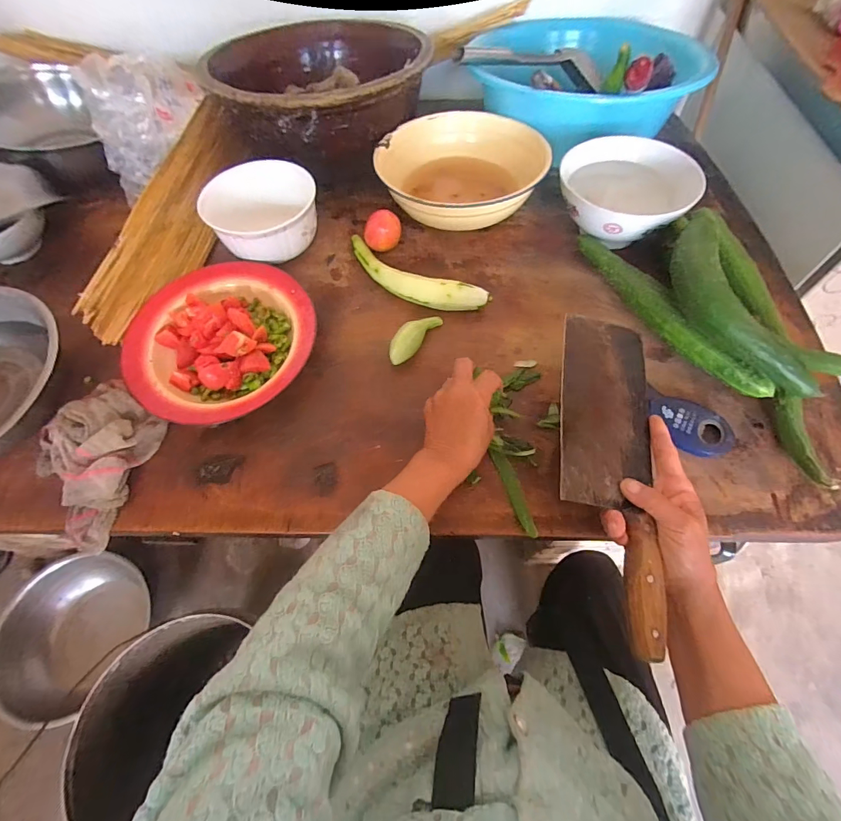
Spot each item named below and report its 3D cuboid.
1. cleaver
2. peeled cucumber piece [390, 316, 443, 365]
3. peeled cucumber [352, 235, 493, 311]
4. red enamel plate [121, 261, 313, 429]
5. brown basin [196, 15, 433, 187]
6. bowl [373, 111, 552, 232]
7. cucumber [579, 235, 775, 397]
[{"bbox_3d":[0.182,0.047,0.393,0.099,0.022,0.316,2,65,4],"label":"cleaver"},{"bbox_3d":[-0.009,-0.096,0.526,0.028,0.025,0.088,33,68,19],"label":"peeled cucumber piece"},{"bbox_3d":[-0.014,-0.182,0.562,0.216,0.033,0.059,25,66,15],"label":"peeled cucumber"},{"bbox_3d":[-0.253,-0.097,0.530,0.224,0.049,0.218,-1,62,2],"label":"red enamel plate"},{"bbox_3d":[-0.163,-0.496,0.663,0.283,0.122,0.279,-1,62,2],"label":"brown basin"},{"bbox_3d":[0.072,-0.375,0.642,0.258,0.066,0.205,-19,62,-7],"label":"bowl"},{"bbox_3d":[0.292,-0.128,0.501,0.039,0.035,0.290,-28,64,-12],"label":"cucumber"}]

